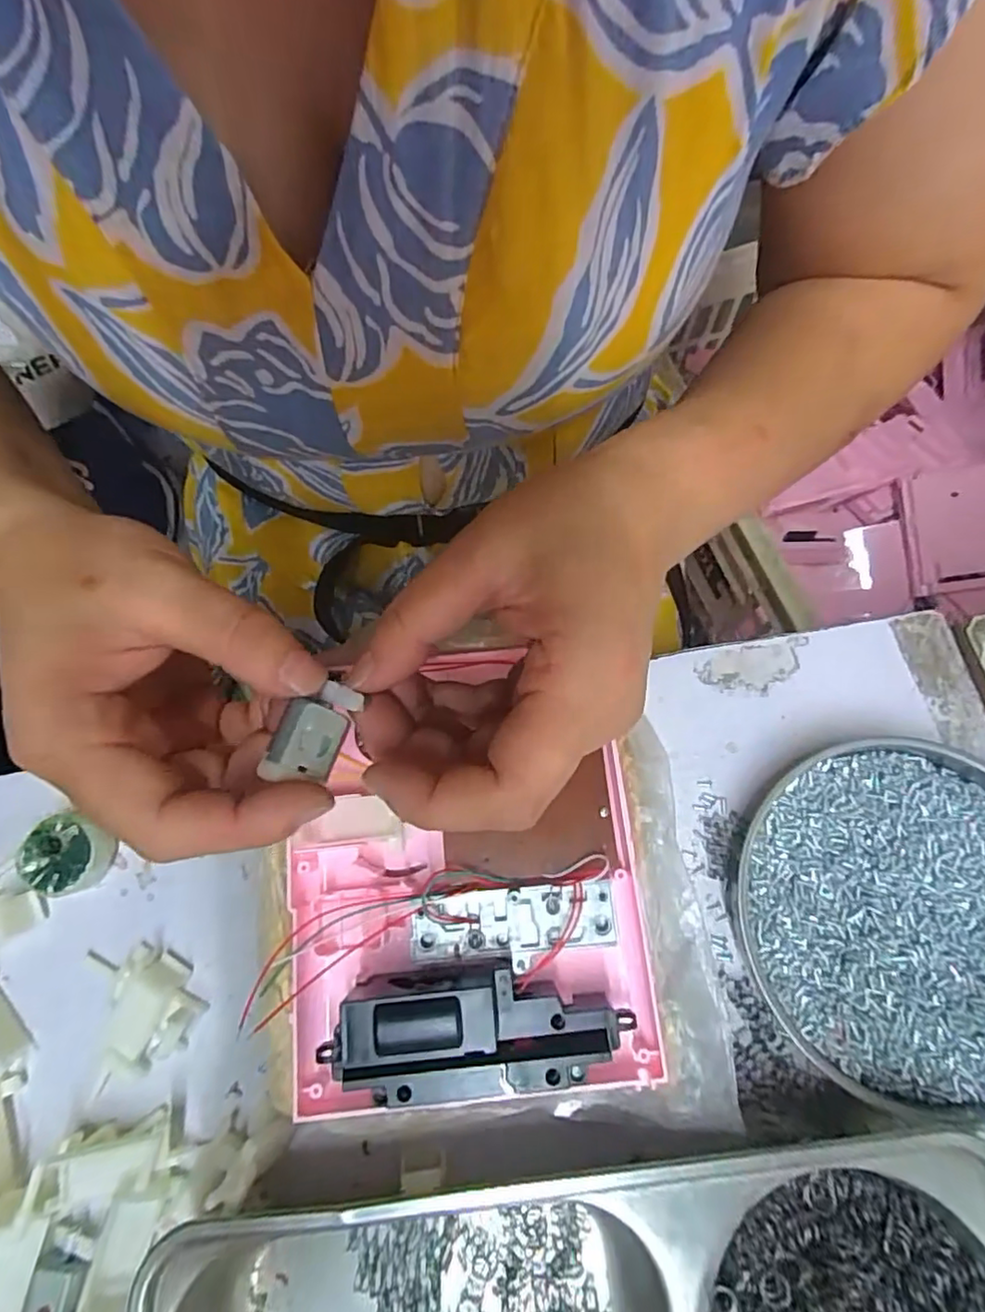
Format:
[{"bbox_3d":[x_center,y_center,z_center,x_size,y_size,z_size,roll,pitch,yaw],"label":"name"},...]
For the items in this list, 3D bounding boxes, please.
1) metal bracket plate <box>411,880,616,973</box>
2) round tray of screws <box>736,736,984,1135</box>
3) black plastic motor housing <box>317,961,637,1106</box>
[{"bbox_3d":[0.007,0.101,0.223,0.075,0.007,0.027,-5,71,0],"label":"metal bracket plate"},{"bbox_3d":[0.167,0.104,0.240,0.130,0.022,0.132,-1,71,2],"label":"round tray of screws"},{"bbox_3d":[-0.005,0.128,0.201,0.097,0.030,0.037,-3,71,1],"label":"black plastic motor housing"}]

